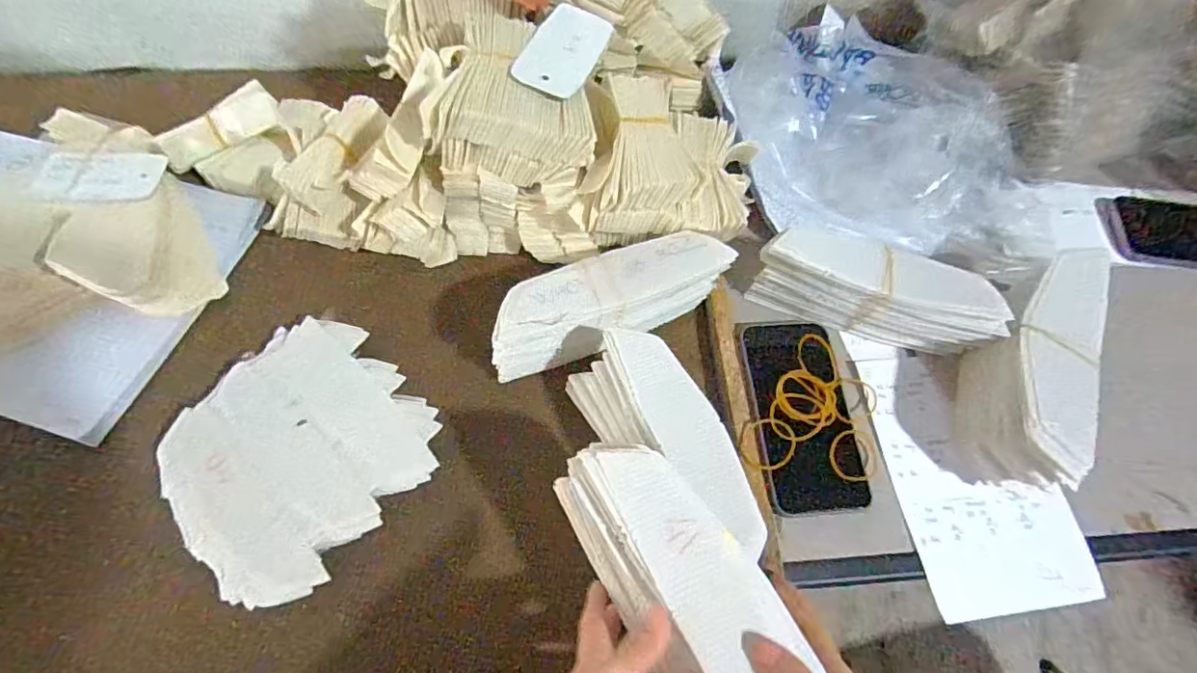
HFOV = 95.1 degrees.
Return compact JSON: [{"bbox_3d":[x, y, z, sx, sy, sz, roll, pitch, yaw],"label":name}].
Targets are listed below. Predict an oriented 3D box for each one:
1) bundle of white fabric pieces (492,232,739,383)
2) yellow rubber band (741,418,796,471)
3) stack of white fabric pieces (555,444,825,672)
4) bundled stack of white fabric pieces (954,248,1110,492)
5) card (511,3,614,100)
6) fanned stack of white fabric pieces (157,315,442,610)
[{"bbox_3d":[0.006,-0.031,0.457,0.202,0.061,0.065,-15,66,-10],"label":"bundle of white fabric pieces"},{"bbox_3d":[0.135,0.085,0.437,0.039,0.007,0.041,1,66,-2],"label":"yellow rubber band"},{"bbox_3d":[0.050,0.143,0.310,0.078,0.042,0.183,-28,69,-14],"label":"stack of white fabric pieces"},{"bbox_3d":[0.340,0.027,0.437,0.067,0.082,0.191,23,65,8],"label":"bundled stack of white fabric pieces"},{"bbox_3d":[-0.026,-0.228,0.435,0.055,0.005,0.097,23,66,2],"label":"card"},{"bbox_3d":[-0.234,0.087,0.426,0.175,0.014,0.180,41,70,14],"label":"fanned stack of white fabric pieces"}]

